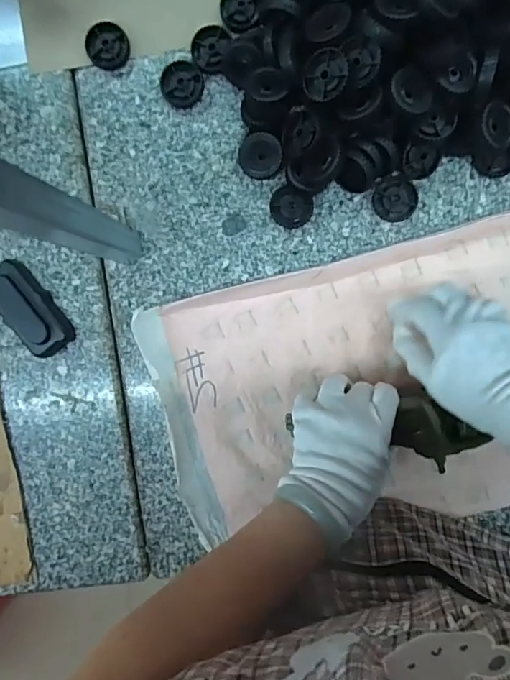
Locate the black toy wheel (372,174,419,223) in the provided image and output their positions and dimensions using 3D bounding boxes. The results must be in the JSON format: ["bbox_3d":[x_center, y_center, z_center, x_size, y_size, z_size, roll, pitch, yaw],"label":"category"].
[{"bbox_3d":[0.143,-0.143,0.482,0.045,0.012,0.044,0,93,4],"label":"black toy wheel"}]

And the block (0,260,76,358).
[{"bbox_3d":[-0.243,-0.032,0.508,0.057,0.022,0.107,-45,89,5],"label":"block"}]

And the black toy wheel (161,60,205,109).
[{"bbox_3d":[-0.075,-0.263,0.490,0.043,0.013,0.043,0,93,4],"label":"black toy wheel"}]

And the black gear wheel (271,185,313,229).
[{"bbox_3d":[0.038,-0.137,0.493,0.043,0.008,0.041,1,110,2],"label":"black gear wheel"}]

